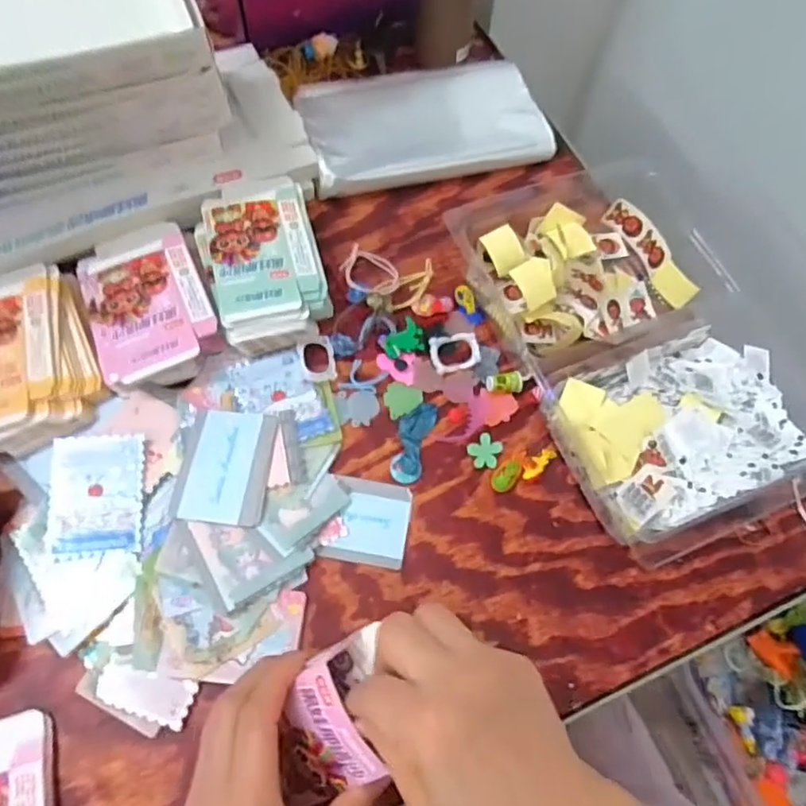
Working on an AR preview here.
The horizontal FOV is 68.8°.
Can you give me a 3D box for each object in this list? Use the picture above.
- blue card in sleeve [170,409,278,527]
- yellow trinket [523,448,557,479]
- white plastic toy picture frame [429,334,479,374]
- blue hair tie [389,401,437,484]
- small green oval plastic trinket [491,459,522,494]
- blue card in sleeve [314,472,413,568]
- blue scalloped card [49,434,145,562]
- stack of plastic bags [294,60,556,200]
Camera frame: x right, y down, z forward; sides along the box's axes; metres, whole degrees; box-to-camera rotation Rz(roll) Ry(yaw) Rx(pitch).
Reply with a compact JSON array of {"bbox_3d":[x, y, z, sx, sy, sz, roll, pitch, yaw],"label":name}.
[{"bbox_3d":[-0.134,0.046,0.445,0.066,0.004,0.088,5,65,-1],"label":"blue card in sleeve"},{"bbox_3d":[0.107,0.048,0.471,0.033,0.011,0.014,-40,72,-19],"label":"yellow trinket"},{"bbox_3d":[0.045,-0.044,0.506,0.041,0.004,0.032,-11,82,-9],"label":"white plastic toy picture frame"},{"bbox_3d":[0.008,0.031,0.476,0.026,0.005,0.071,15,65,4],"label":"blue hair tie"},{"bbox_3d":[0.083,0.056,0.465,0.017,0.010,0.032,42,69,15],"label":"small green oval plastic trinket"},{"bbox_3d":[-0.027,0.090,0.448,0.062,0.005,0.062,10,65,1],"label":"blue card in sleeve"},{"bbox_3d":[-0.223,0.066,0.430,0.063,0.004,0.088,-4,70,-10],"label":"blue scalloped card"},{"bbox_3d":[0.020,-0.293,0.619,0.241,0.033,0.144,-13,66,-9],"label":"stack of plastic bags"}]

